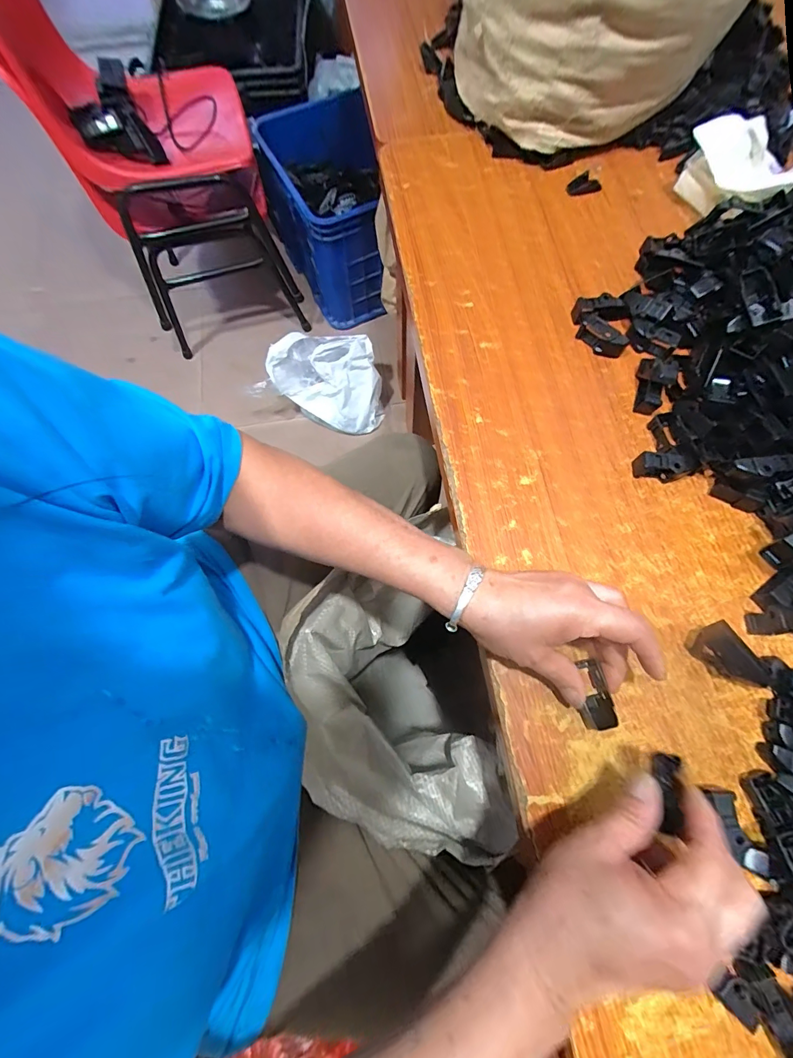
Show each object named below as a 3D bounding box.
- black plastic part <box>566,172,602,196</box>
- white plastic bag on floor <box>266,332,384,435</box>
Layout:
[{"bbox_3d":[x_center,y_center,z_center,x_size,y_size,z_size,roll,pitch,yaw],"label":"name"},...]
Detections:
[{"bbox_3d":[0.231,-0.422,0.506,0.039,0.015,0.014,-14,71,-3],"label":"black plastic part"},{"bbox_3d":[-0.173,-0.352,1.016,0.262,0.152,0.172,1,72,1],"label":"white plastic bag on floor"}]

